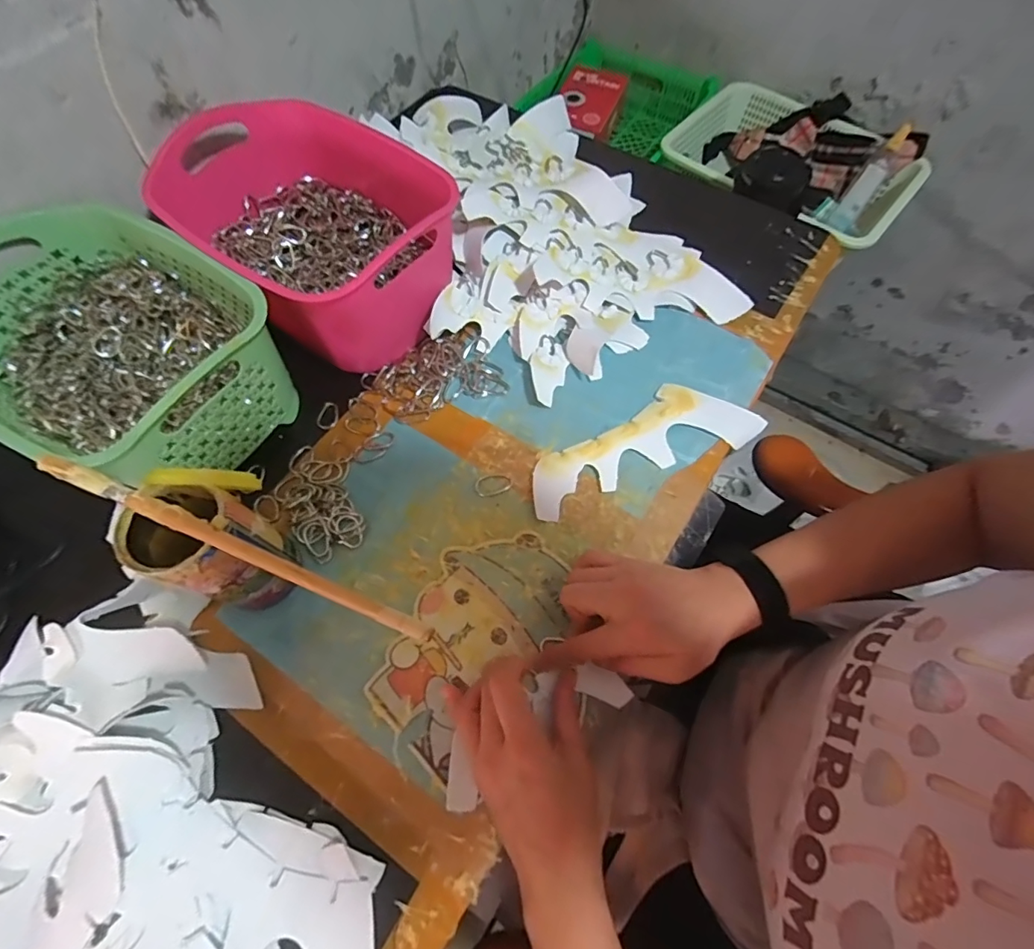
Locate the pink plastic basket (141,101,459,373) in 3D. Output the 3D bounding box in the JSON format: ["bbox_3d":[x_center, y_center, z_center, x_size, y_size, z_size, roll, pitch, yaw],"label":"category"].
[{"bbox_3d":[-0.199,-0.235,0.483,0.290,0.121,0.200,34,70,15],"label":"pink plastic basket"}]

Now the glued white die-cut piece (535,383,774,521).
[{"bbox_3d":[0.111,-0.032,0.449,0.221,0.011,0.076,-21,69,-11],"label":"glued white die-cut piece"}]

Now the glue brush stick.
[{"bbox_3d":[-0.170,0.038,0.284,0.267,0.007,0.013,21,67,10],"label":"glue brush stick"}]

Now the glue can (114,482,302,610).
[{"bbox_3d":[-0.204,0.055,0.344,0.074,0.123,0.070,0,65,0],"label":"glue can"}]

